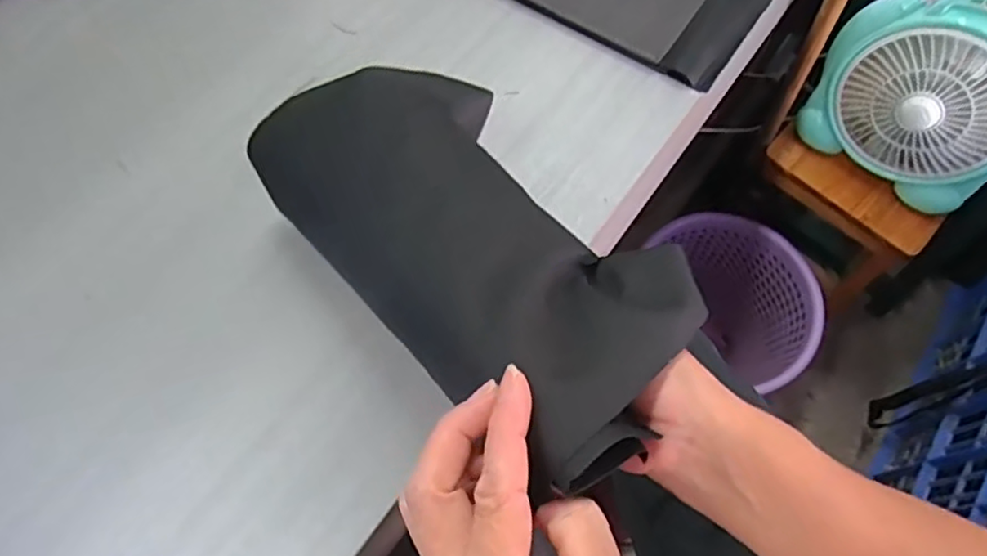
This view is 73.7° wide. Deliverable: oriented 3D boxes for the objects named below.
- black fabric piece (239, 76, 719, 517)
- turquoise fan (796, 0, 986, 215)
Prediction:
[{"bbox_3d":[-0.015,-0.031,0.346,0.139,0.050,0.294,-36,57,-15],"label":"black fabric piece"},{"bbox_3d":[0.502,-0.208,0.757,0.239,0.212,0.082,39,71,15],"label":"turquoise fan"}]

